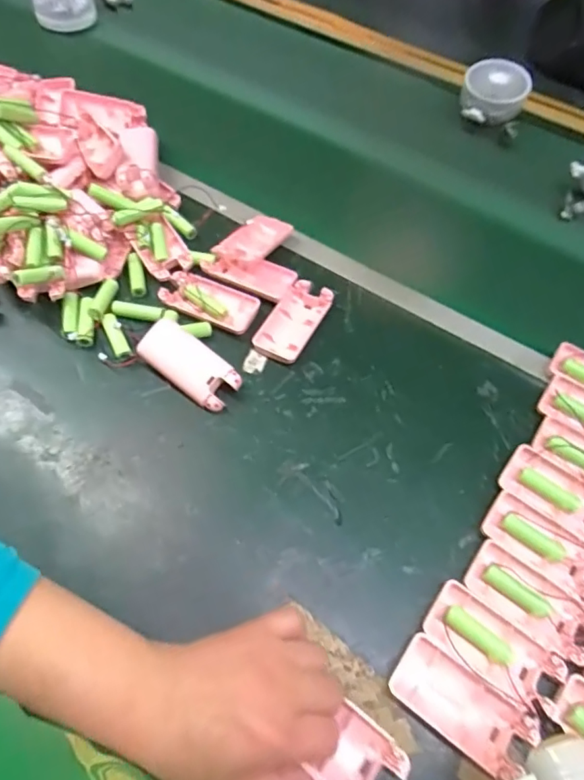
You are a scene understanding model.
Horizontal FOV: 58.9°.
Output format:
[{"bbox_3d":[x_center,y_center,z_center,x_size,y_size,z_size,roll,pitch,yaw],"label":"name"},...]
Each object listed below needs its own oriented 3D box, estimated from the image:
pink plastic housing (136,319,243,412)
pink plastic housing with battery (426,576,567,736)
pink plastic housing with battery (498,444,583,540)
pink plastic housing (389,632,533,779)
[{"bbox_3d":[-0.094,-0.021,0.468,0.095,0.032,0.041,34,64,16],"label":"pink plastic housing"},{"bbox_3d":[0.144,0.184,0.366,0.100,0.011,0.044,34,64,16],"label":"pink plastic housing with battery"},{"bbox_3d":[0.222,0.087,0.427,0.093,0.014,0.045,32,63,15],"label":"pink plastic housing with battery"},{"bbox_3d":[0.114,0.213,0.349,0.094,0.013,0.044,35,64,16],"label":"pink plastic housing"}]

